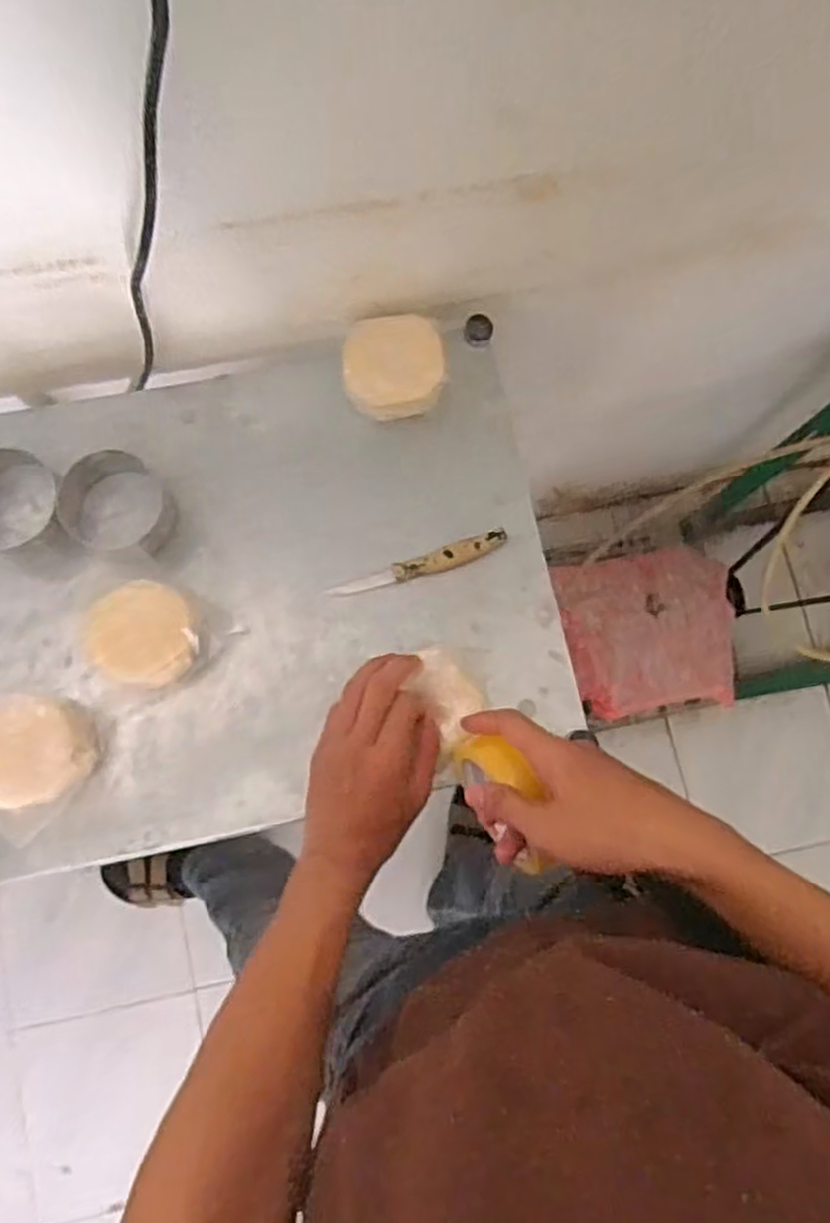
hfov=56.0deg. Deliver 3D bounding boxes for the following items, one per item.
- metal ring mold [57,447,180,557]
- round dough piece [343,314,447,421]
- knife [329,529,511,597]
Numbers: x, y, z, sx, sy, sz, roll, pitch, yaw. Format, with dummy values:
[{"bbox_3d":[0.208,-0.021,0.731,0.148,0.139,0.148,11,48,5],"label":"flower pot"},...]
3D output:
[{"bbox_3d":[-0.239,-0.088,0.629,0.086,0.033,0.076,9,80,0],"label":"metal ring mold"},{"bbox_3d":[-0.018,-0.203,0.653,0.081,0.041,0.076,0,80,-2],"label":"round dough piece"},{"bbox_3d":[0.004,-0.037,0.647,0.150,0.015,0.018,-18,81,-5],"label":"knife"}]

